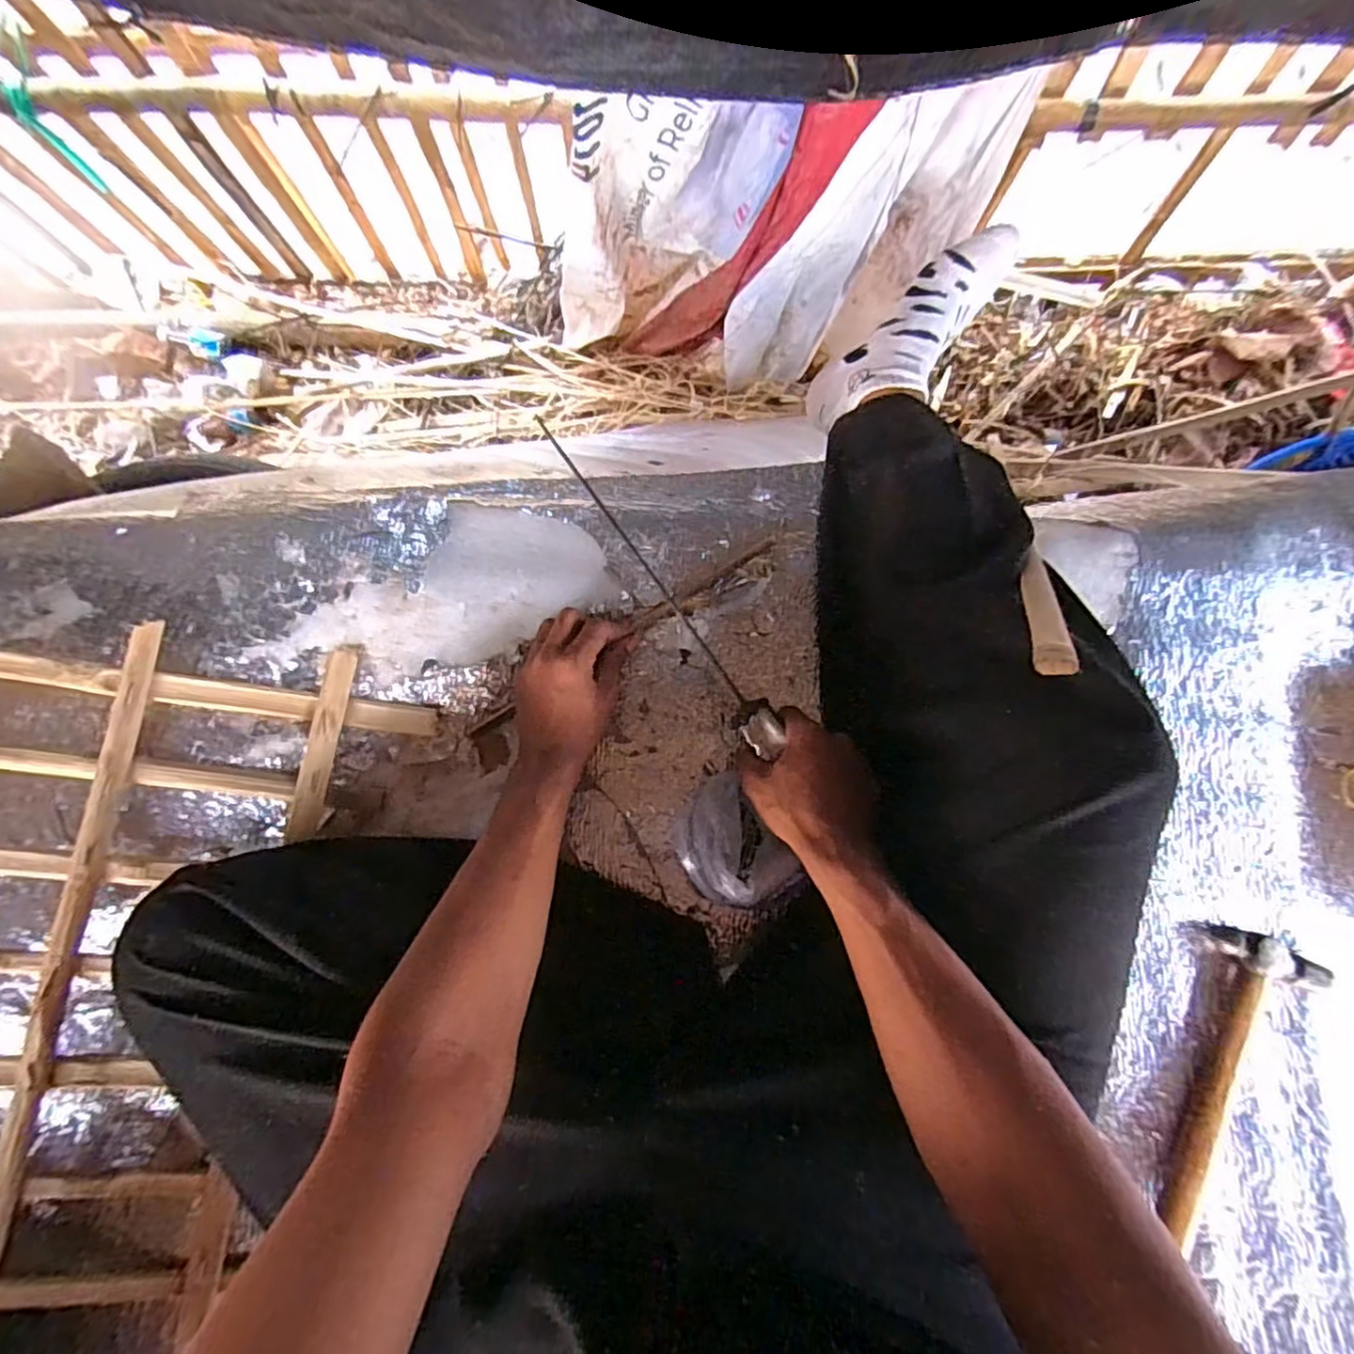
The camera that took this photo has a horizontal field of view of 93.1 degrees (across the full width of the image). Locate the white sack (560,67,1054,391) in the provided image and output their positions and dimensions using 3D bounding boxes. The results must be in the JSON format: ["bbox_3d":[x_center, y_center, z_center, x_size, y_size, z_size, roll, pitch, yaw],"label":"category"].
[{"bbox_3d":[0.111,-0.595,0.907,0.589,0.415,0.155,-2,81,0],"label":"white sack"}]

